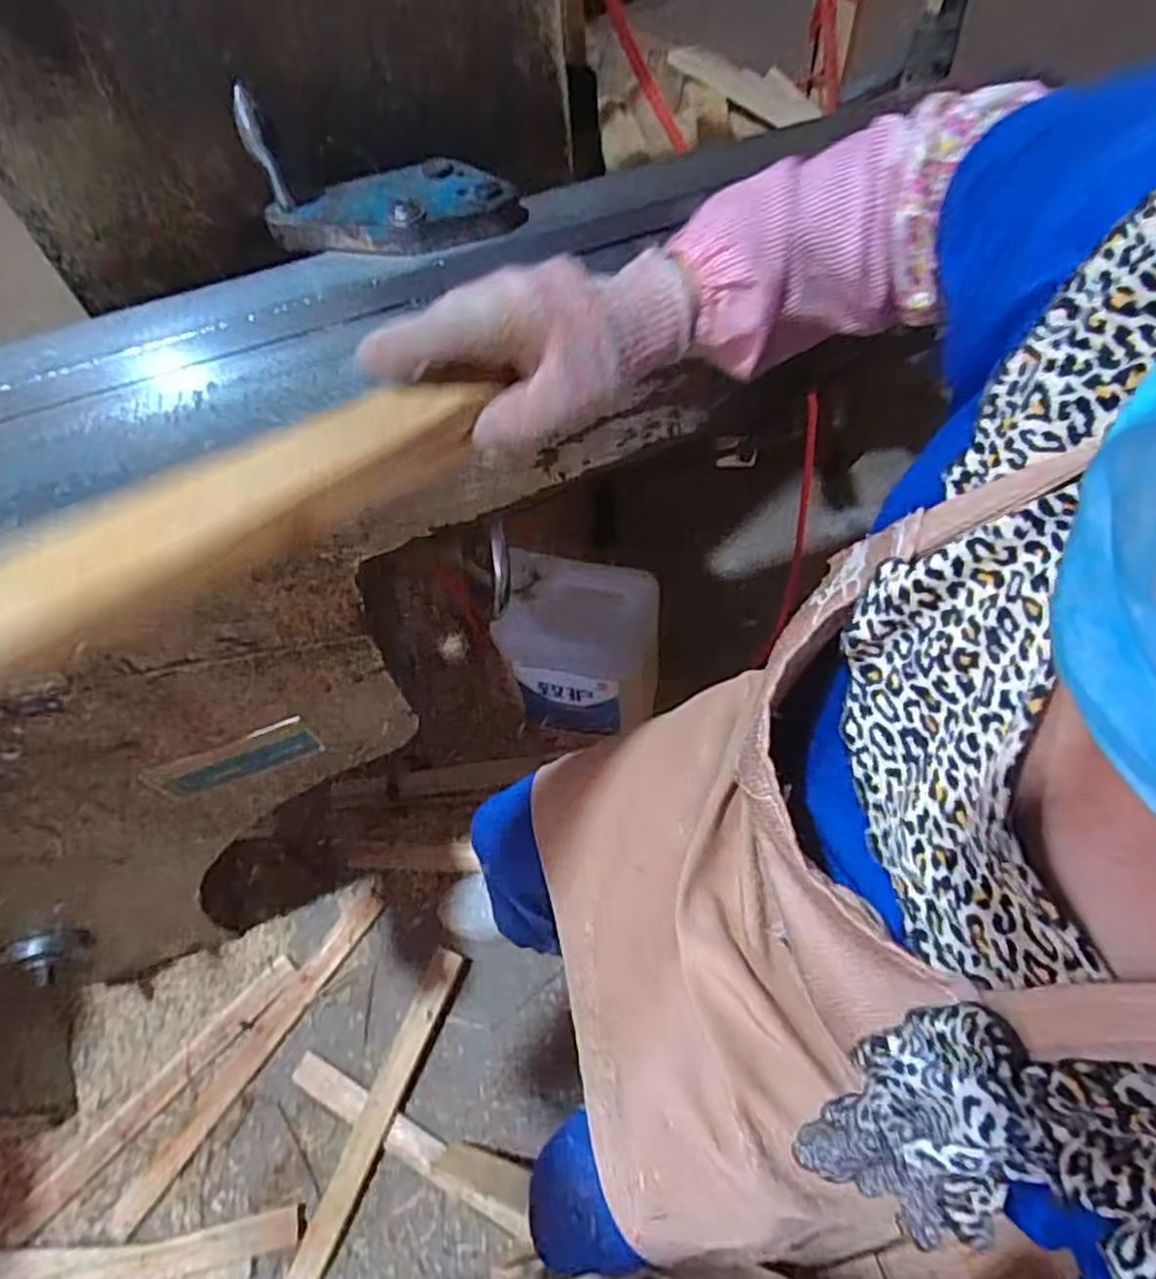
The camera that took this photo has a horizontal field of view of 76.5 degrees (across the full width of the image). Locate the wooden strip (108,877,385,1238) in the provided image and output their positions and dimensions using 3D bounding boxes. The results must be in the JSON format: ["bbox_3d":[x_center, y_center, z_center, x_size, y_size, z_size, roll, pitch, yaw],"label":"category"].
[{"bbox_3d":[-0.449,0.566,1.036,0.054,0.014,0.489,28,64,20],"label":"wooden strip"}]

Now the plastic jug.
[{"bbox_3d":[0.008,0.013,1.131,0.241,0.269,0.169,10,59,10],"label":"plastic jug"}]

